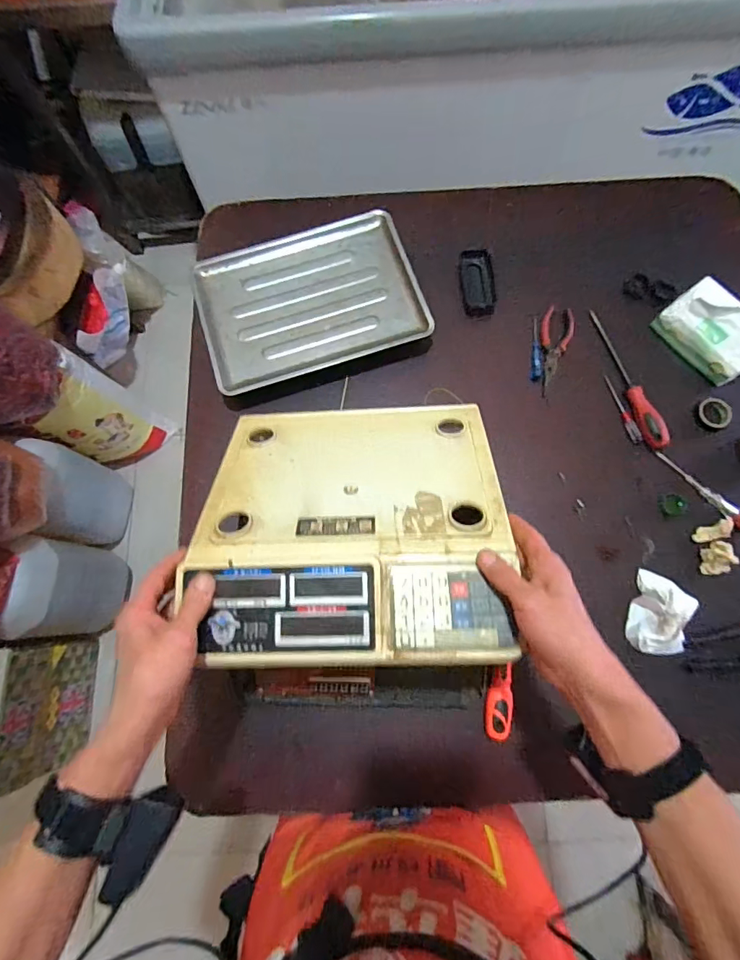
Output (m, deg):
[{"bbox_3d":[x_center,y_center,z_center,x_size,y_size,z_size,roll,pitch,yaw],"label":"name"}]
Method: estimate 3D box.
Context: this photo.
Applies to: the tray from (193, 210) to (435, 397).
[{"bbox_3d":[-0.098,-0.286,0.739,0.334,0.041,0.255,-17,75,-4],"label":"tray"}]

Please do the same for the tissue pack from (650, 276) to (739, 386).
[{"bbox_3d":[0.524,-0.227,0.700,0.089,0.068,0.148,-40,78,-9],"label":"tissue pack"}]

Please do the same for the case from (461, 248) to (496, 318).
[{"bbox_3d":[0.178,-0.325,0.760,0.055,0.019,0.114,-5,75,0],"label":"case"}]

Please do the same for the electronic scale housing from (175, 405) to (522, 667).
[{"bbox_3d":[-0.018,0.044,0.530,0.321,0.090,0.328,-2,44,3],"label":"electronic scale housing"}]

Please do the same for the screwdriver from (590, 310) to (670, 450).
[{"bbox_3d":[0.396,-0.160,0.706,0.026,0.027,0.242,-12,75,-2],"label":"screwdriver"}]

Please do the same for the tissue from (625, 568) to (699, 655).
[{"bbox_3d":[0.391,0.182,0.619,0.075,0.023,0.104,21,76,6],"label":"tissue"}]

